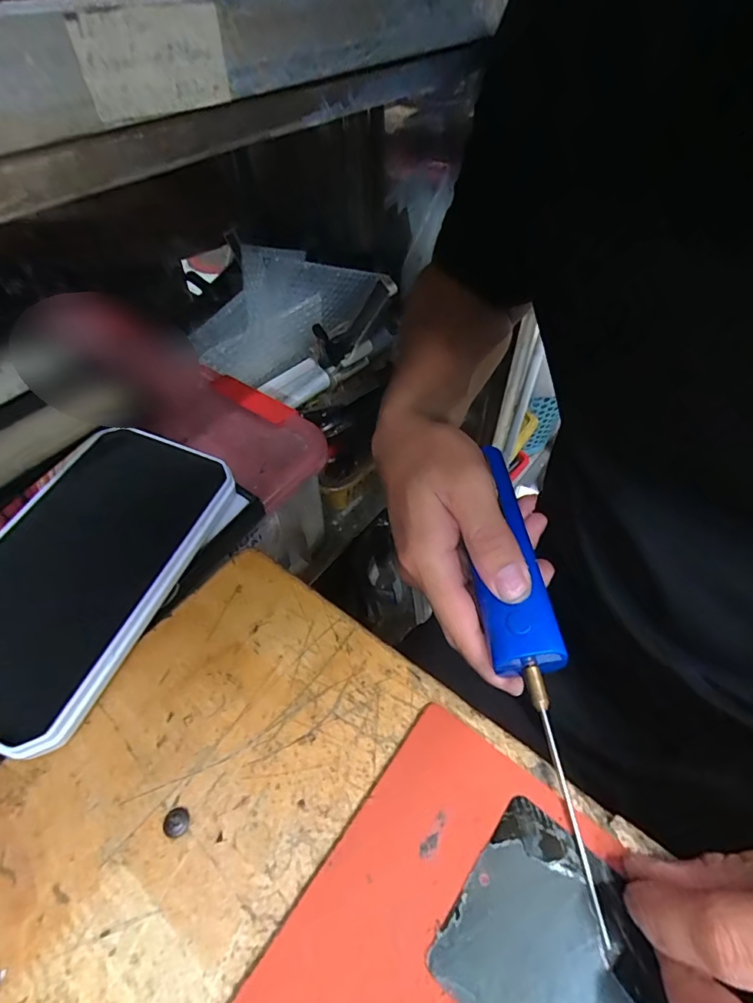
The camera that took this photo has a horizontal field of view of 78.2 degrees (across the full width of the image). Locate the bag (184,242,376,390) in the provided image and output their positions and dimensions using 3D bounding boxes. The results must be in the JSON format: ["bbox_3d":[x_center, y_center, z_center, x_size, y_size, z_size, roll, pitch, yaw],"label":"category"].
[{"bbox_3d":[-0.107,-0.214,0.534,0.234,0.117,0.075,-29,56,-21],"label":"bag"}]

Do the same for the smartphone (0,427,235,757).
[{"bbox_3d":[-0.157,0.033,0.249,0.094,0.010,0.168,21,60,6],"label":"smartphone"}]

